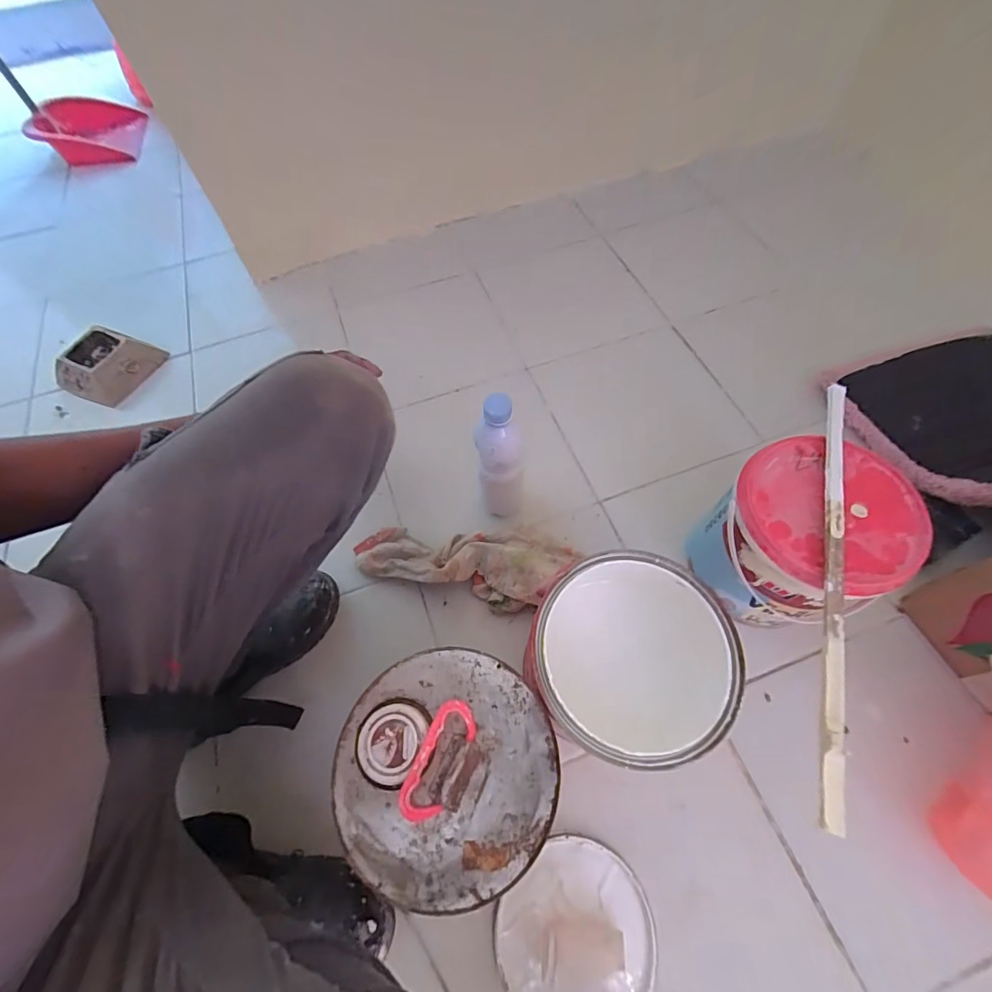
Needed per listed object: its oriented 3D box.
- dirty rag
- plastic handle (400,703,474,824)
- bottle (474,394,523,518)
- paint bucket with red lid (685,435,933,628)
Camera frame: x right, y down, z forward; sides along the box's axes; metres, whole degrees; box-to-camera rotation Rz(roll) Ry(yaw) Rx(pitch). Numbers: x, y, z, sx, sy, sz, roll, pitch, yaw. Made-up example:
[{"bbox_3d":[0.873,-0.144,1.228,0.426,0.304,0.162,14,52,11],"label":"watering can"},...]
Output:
[{"bbox_3d":[-0.050,0.096,0.643,0.316,0.049,0.107,7,63,6],"label":"dirty rag"},{"bbox_3d":[-0.044,0.204,0.349,0.032,0.016,0.085,22,66,13],"label":"plastic handle"},{"bbox_3d":[0.006,-0.052,0.607,0.057,0.243,0.069,-2,63,1],"label":"bottle"},{"bbox_3d":[0.362,0.050,0.555,0.179,0.173,0.174,-1,63,2],"label":"paint bucket with red lid"}]

